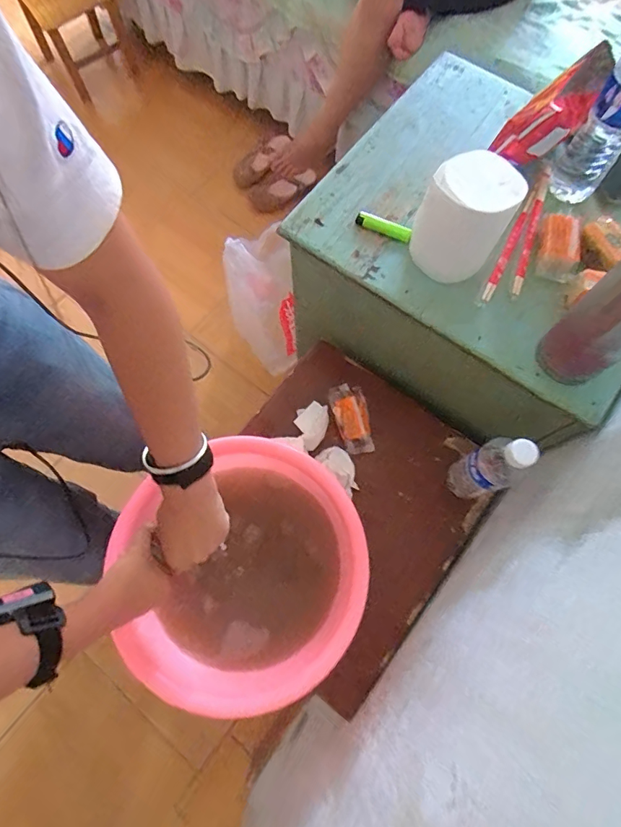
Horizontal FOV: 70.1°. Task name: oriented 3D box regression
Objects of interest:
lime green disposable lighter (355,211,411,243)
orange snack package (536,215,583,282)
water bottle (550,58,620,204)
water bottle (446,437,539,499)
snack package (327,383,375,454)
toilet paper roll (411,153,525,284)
[{"bbox_3d":[0.103,-0.266,0.630,0.081,0.014,0.017,27,74,10],"label":"lime green disposable lighter"},{"bbox_3d":[0.339,-0.225,0.594,0.053,0.030,0.092,13,73,6],"label":"orange snack package"},{"bbox_3d":[0.383,-0.372,0.558,0.065,0.198,0.068,34,76,12],"label":"water bottle"},{"bbox_3d":[0.244,0.078,0.614,0.052,0.216,0.064,-26,73,-7],"label":"water bottle"},{"bbox_3d":[0.072,0.008,0.741,0.059,0.025,0.120,-18,85,-4],"label":"snack package"},{"bbox_3d":[0.187,-0.239,0.551,0.091,0.130,0.094,-1,72,2],"label":"toilet paper roll"}]

